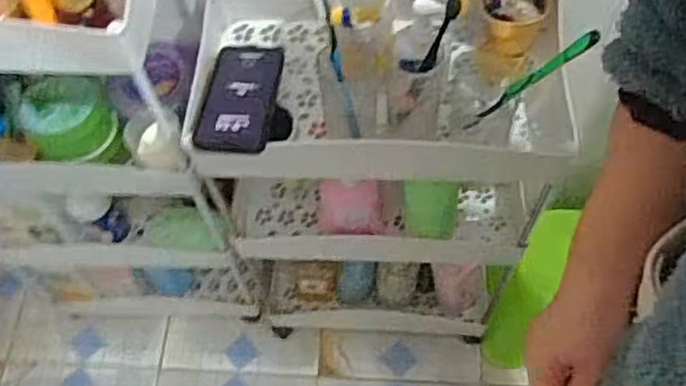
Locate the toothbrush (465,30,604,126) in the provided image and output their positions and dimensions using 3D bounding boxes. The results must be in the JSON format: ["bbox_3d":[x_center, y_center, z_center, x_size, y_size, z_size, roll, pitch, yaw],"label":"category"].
[{"bbox_3d":[0.182,-0.108,0.688,0.018,0.167,0.017,17,58,-27],"label":"toothbrush"}]

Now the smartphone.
[{"bbox_3d":[-0.109,-0.102,0.733,0.072,0.011,0.150,8,52,-3],"label":"smartphone"}]

